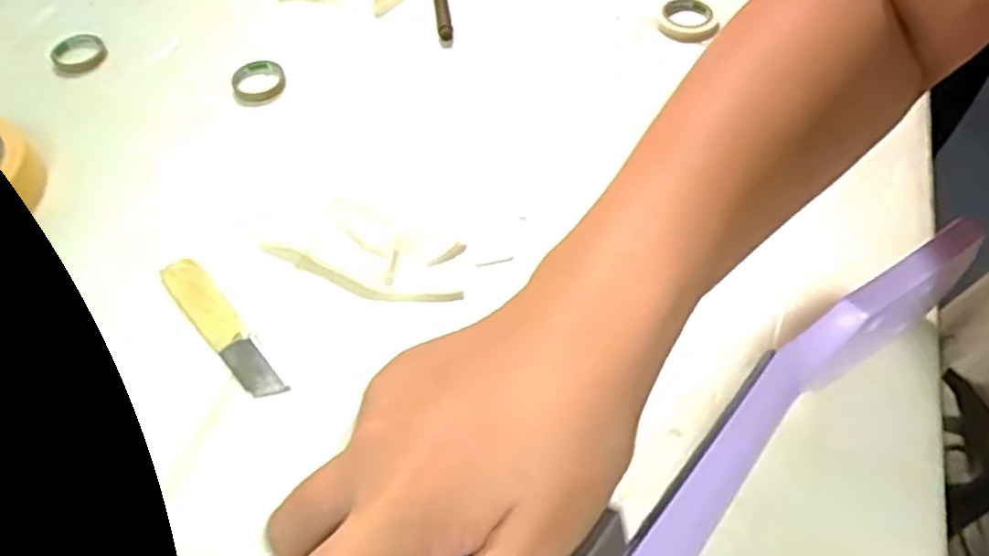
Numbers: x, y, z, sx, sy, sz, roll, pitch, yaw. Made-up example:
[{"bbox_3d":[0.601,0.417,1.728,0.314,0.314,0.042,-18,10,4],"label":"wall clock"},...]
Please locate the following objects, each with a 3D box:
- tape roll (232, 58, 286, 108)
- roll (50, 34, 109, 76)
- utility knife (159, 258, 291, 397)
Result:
[{"bbox_3d":[-0.155,-0.127,0.475,0.034,0.012,0.034,0,54,1],"label":"tape roll"},{"bbox_3d":[-0.285,-0.154,0.497,0.034,0.009,0.034,-1,56,2],"label":"roll"},{"bbox_3d":[-0.140,0.025,0.369,0.020,0.011,0.096,-35,61,-22],"label":"utility knife"}]

